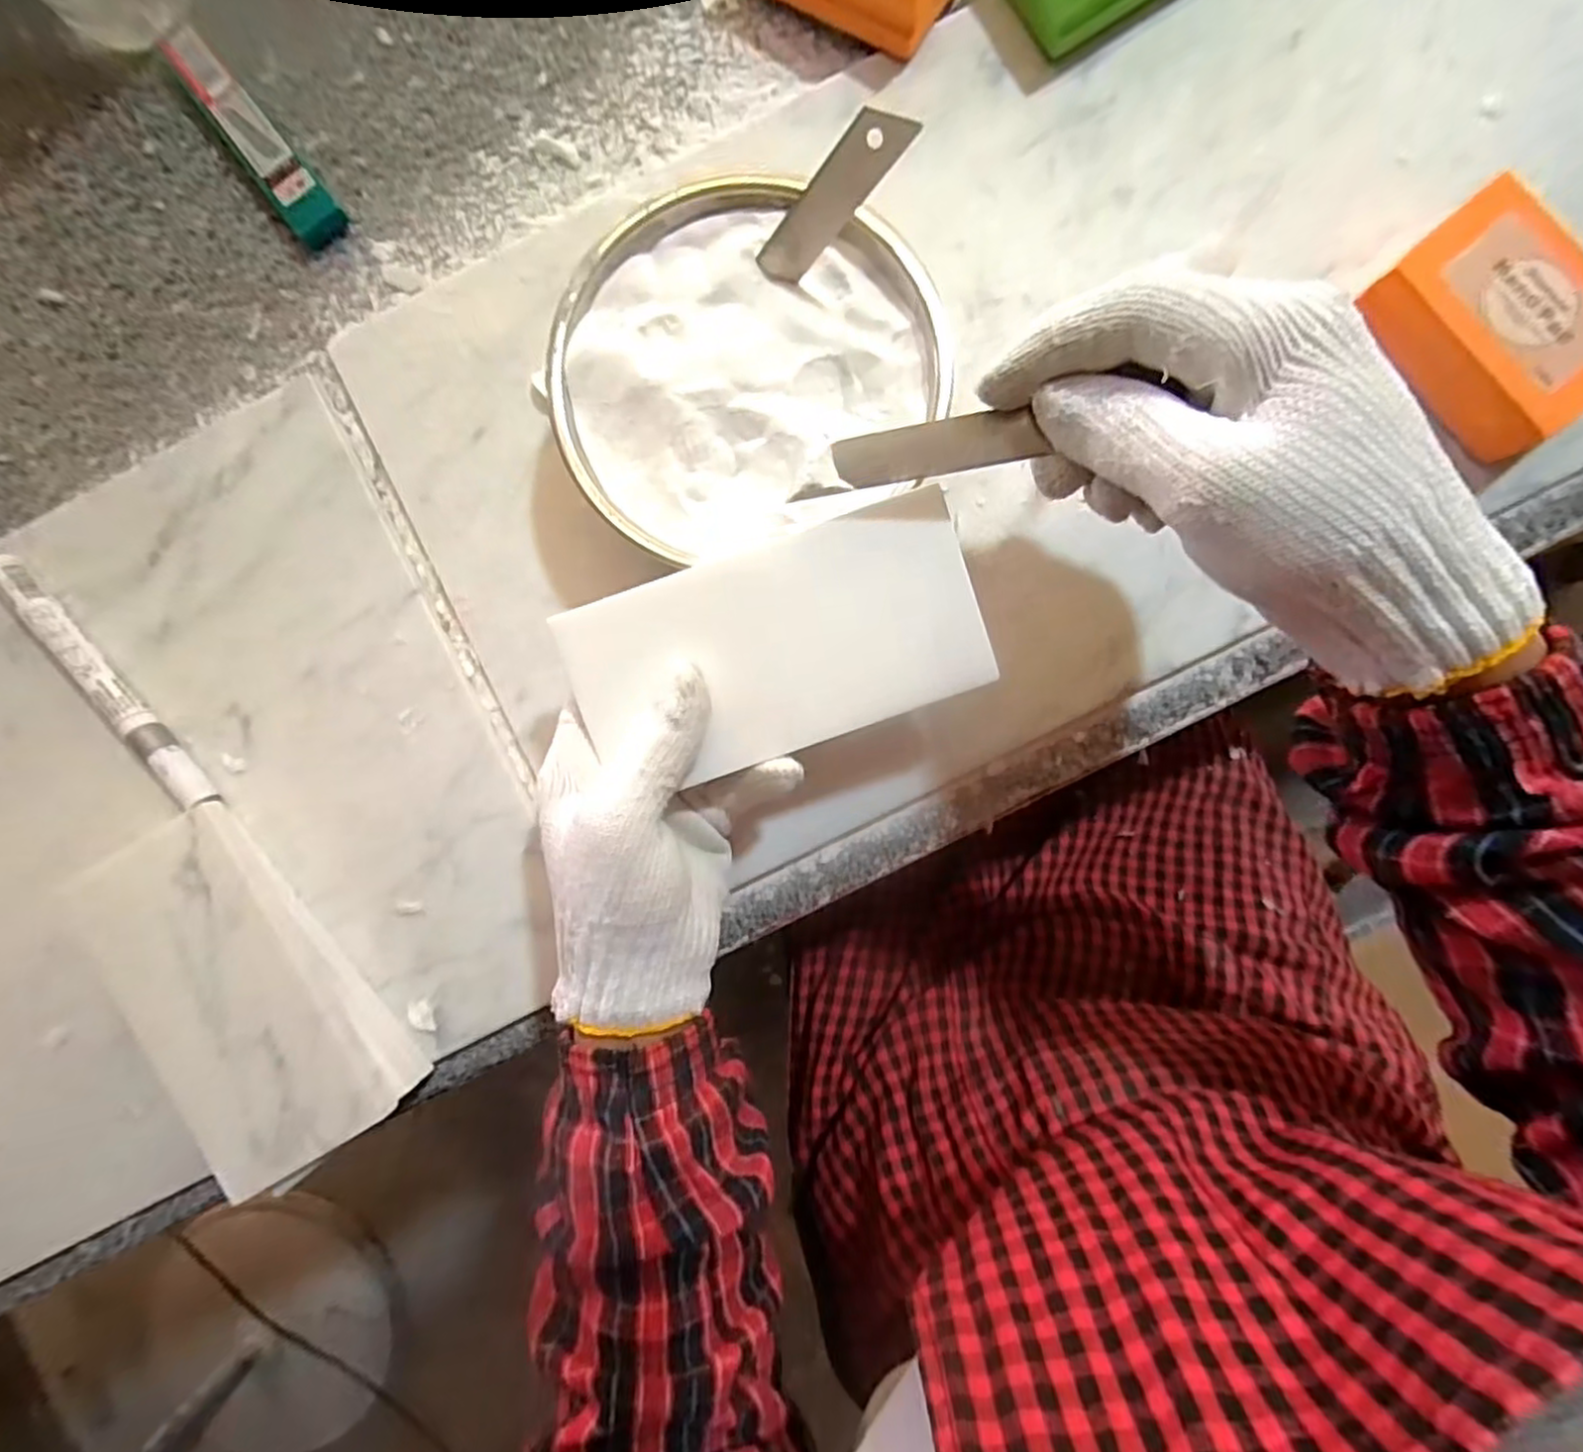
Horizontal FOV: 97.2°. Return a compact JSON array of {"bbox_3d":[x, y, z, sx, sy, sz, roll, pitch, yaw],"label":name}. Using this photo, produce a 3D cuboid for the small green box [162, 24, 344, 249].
[{"bbox_3d":[-0.250,-0.271,0.321,0.023,0.014,0.114,-39,87,0],"label":"small green box"}]

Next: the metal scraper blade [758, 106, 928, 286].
[{"bbox_3d":[0.014,-0.185,0.246,0.017,0.066,0.004,30,56,-26],"label":"metal scraper blade"}]

